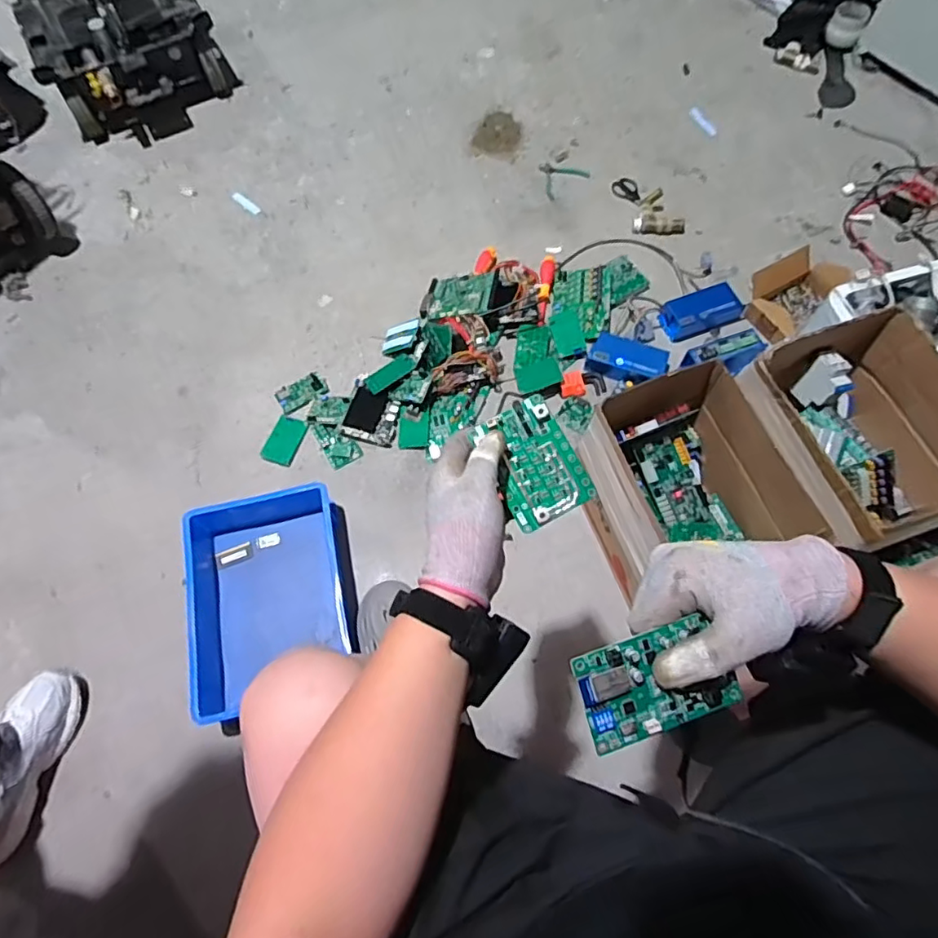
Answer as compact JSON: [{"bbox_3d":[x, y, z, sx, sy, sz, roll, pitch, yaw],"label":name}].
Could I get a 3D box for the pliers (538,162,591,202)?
[{"bbox_3d":[0.251,-0.754,1.480,0.118,0.014,0.125,-12,68,-3],"label":"pliers"}]

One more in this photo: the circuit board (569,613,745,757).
[{"bbox_3d":[0.114,0.128,0.344,0.097,0.007,0.060,-15,91,-11],"label":"circuit board"}]

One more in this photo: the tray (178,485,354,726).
[{"bbox_3d":[-0.347,0.220,1.013,0.262,0.115,0.354,-14,67,-5],"label":"tray"}]

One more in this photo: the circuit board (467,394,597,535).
[{"bbox_3d":[0.055,-0.006,0.483,0.069,0.009,0.100,-27,86,-4],"label":"circuit board"}]

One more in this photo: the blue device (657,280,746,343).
[{"bbox_3d":[0.510,-0.348,1.264,0.178,0.046,0.086,-19,68,-7],"label":"blue device"}]

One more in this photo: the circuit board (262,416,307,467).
[{"bbox_3d":[-0.380,-0.058,1.181,0.070,0.010,0.103,17,68,8],"label":"circuit board"}]

